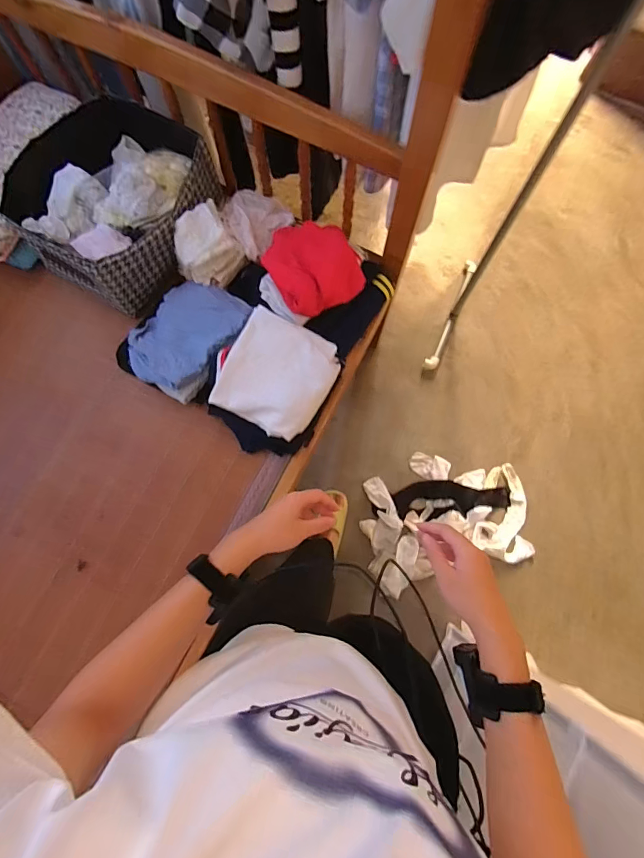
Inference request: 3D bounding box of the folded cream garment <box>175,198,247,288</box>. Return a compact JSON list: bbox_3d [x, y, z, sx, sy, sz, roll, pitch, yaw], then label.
[{"bbox_3d":[-0.262,-0.412,0.921,0.144,0.101,0.135,-40,80,-9],"label":"folded cream garment"}]

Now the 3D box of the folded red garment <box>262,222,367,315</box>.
[{"bbox_3d":[-0.017,-0.367,0.890,0.192,0.066,0.199,-28,78,-7],"label":"folded red garment"}]

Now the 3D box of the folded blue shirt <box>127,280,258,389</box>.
[{"bbox_3d":[-0.300,-0.217,0.906,0.192,0.043,0.267,35,79,8],"label":"folded blue shirt"}]

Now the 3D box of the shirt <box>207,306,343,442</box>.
[{"bbox_3d":[-0.093,-0.112,0.841,0.206,0.078,0.220,29,78,7],"label":"shirt"}]

